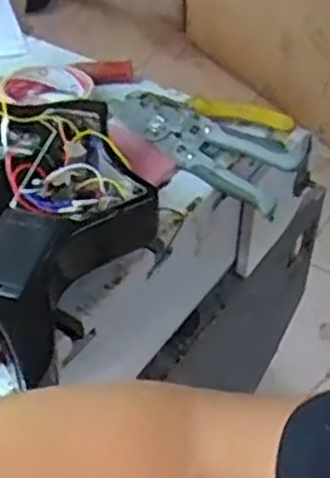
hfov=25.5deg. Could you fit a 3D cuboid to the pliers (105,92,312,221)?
[{"bbox_3d":[0.035,-0.095,0.670,0.185,0.034,0.096,23,47,22],"label":"pliers"}]

